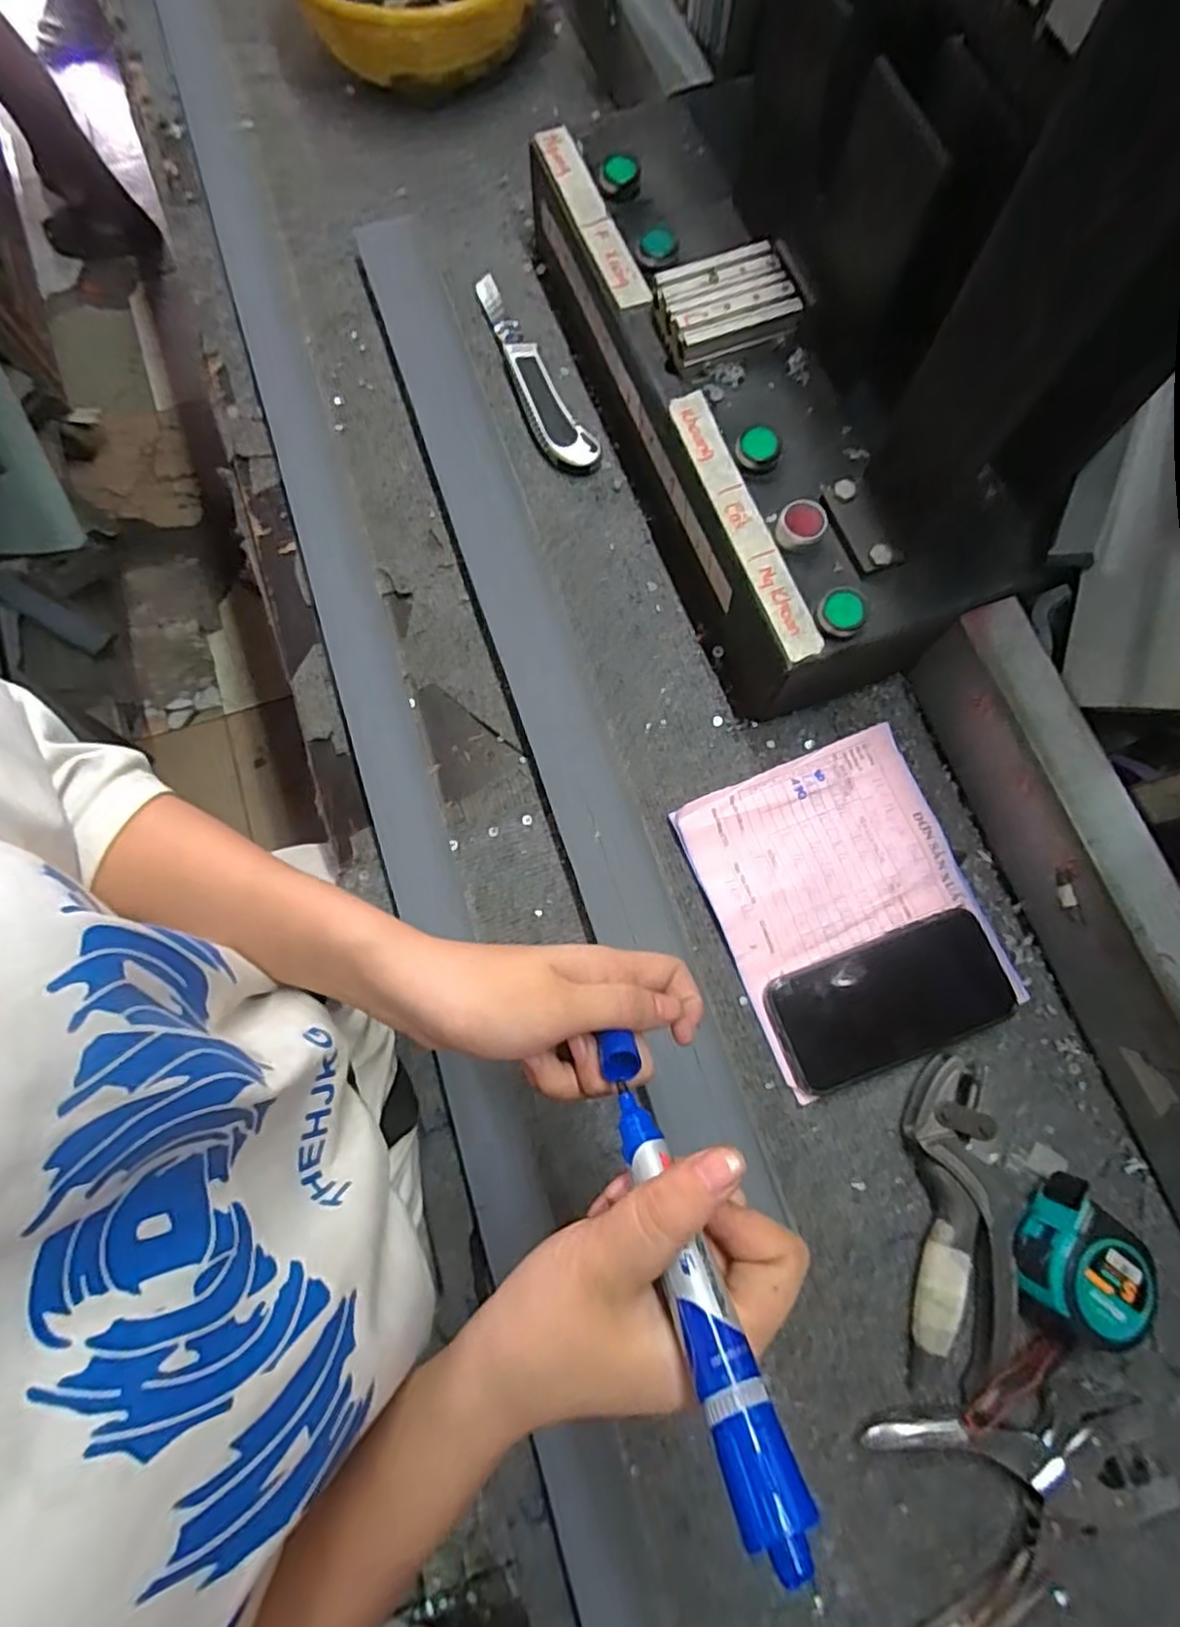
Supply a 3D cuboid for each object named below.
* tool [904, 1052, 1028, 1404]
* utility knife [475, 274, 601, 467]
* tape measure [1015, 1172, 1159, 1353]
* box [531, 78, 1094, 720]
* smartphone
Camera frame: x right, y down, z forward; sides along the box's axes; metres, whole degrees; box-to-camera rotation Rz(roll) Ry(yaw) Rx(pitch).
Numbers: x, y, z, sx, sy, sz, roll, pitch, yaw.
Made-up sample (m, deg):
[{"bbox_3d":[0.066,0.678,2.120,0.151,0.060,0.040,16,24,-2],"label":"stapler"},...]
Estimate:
[{"bbox_3d":[0.216,0.232,0.389,0.060,0.027,0.168,5,77,1],"label":"tool"},{"bbox_3d":[-0.045,-0.342,0.523,0.034,0.016,0.181,-23,78,-5],"label":"utility knife"},{"bbox_3d":[0.273,0.251,0.376,0.065,0.044,0.066,-43,81,-9],"label":"tape measure"},{"bbox_3d":[0.112,-0.304,0.470,0.181,0.108,0.446,-19,78,-5],"label":"box"},{"bbox_3d":[0.187,0.117,0.423,0.144,0.011,0.073,-21,78,-5],"label":"smartphone"}]

